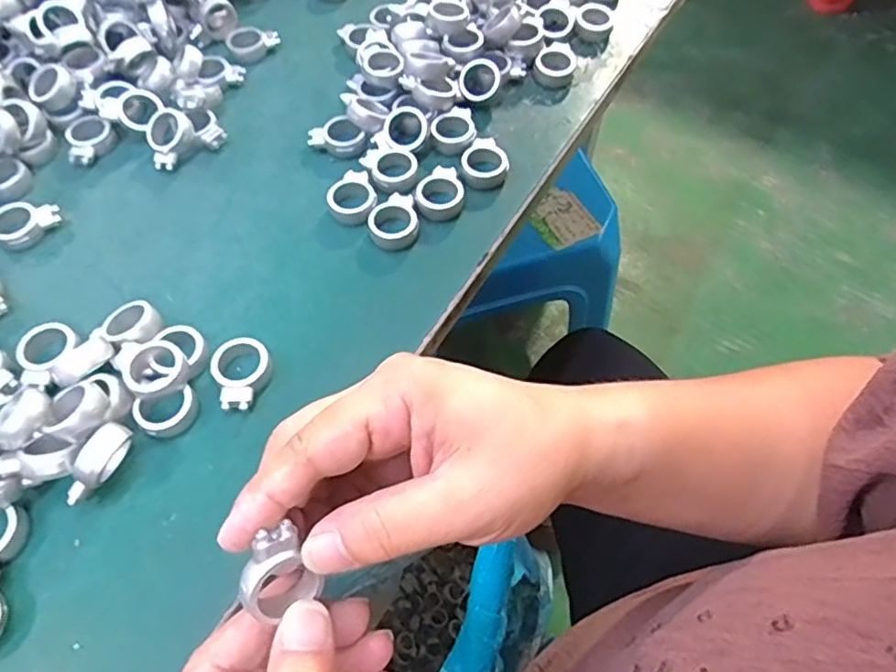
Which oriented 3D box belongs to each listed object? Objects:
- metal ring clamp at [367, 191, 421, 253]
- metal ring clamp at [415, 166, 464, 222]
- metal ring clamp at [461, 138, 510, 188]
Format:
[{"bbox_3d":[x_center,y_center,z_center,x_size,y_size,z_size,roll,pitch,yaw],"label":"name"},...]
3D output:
[{"bbox_3d":[-0.029,-0.062,0.329,0.026,0.009,0.033,1,60,1],"label":"metal ring clamp"},{"bbox_3d":[-0.004,-0.079,0.338,0.026,0.009,0.031,-1,60,0],"label":"metal ring clamp"},{"bbox_3d":[0.020,-0.098,0.350,0.025,0.011,0.029,-6,60,-3],"label":"metal ring clamp"}]

